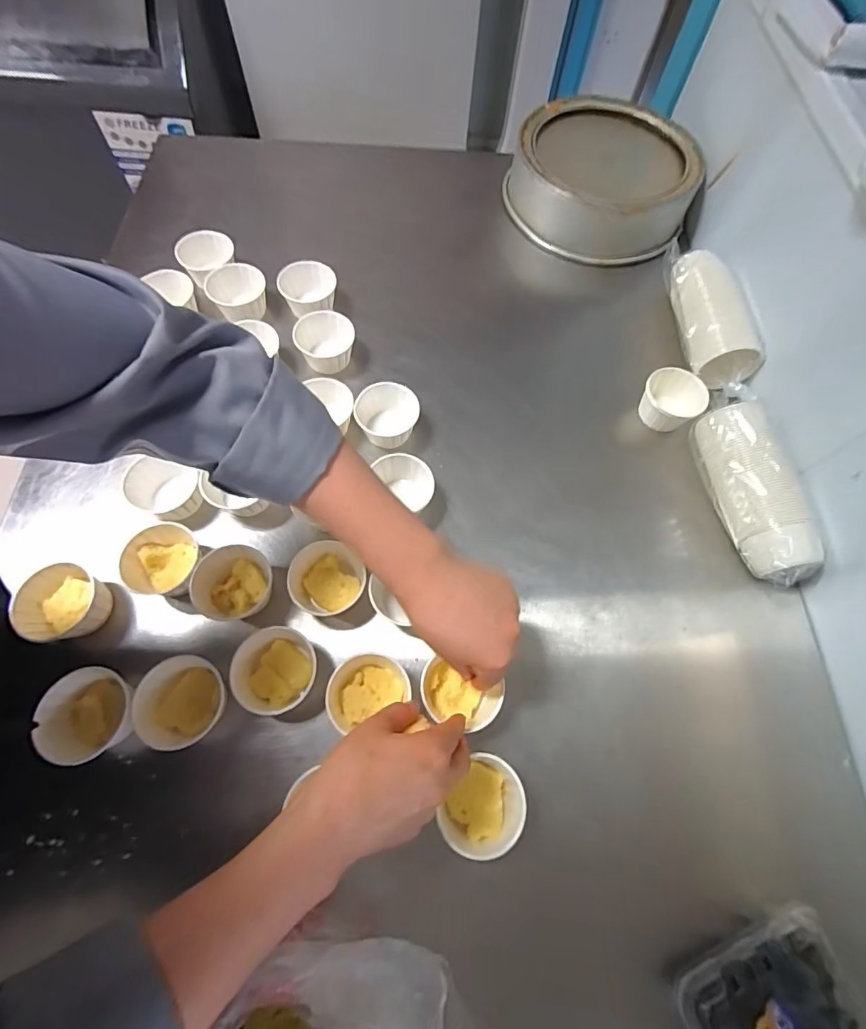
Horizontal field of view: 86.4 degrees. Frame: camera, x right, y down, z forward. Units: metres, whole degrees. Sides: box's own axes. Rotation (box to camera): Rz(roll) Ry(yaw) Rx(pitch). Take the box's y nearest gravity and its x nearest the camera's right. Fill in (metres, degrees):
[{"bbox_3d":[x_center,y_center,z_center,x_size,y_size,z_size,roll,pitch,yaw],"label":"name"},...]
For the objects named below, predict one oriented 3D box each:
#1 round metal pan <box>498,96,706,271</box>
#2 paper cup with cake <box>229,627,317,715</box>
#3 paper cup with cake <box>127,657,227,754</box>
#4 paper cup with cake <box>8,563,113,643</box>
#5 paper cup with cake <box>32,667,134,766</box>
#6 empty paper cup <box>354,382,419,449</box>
[{"bbox_3d":[0.231,-0.474,0.648,0.233,0.094,0.217,1,67,-2],"label":"round metal pan"},{"bbox_3d":[-0.133,0.130,0.389,0.061,0.034,0.065,1,67,-2],"label":"paper cup with cake"},{"bbox_3d":[-0.205,0.152,0.375,0.060,0.036,0.068,36,70,11],"label":"paper cup with cake"},{"bbox_3d":[-0.321,0.082,0.403,0.064,0.041,0.065,1,67,-2],"label":"paper cup with cake"},{"bbox_3d":[-0.273,0.160,0.371,0.070,0.039,0.060,-29,72,-14],"label":"paper cup with cake"},{"bbox_3d":[-0.049,-0.098,0.493,0.065,0.042,0.069,1,67,-2],"label":"empty paper cup"}]

